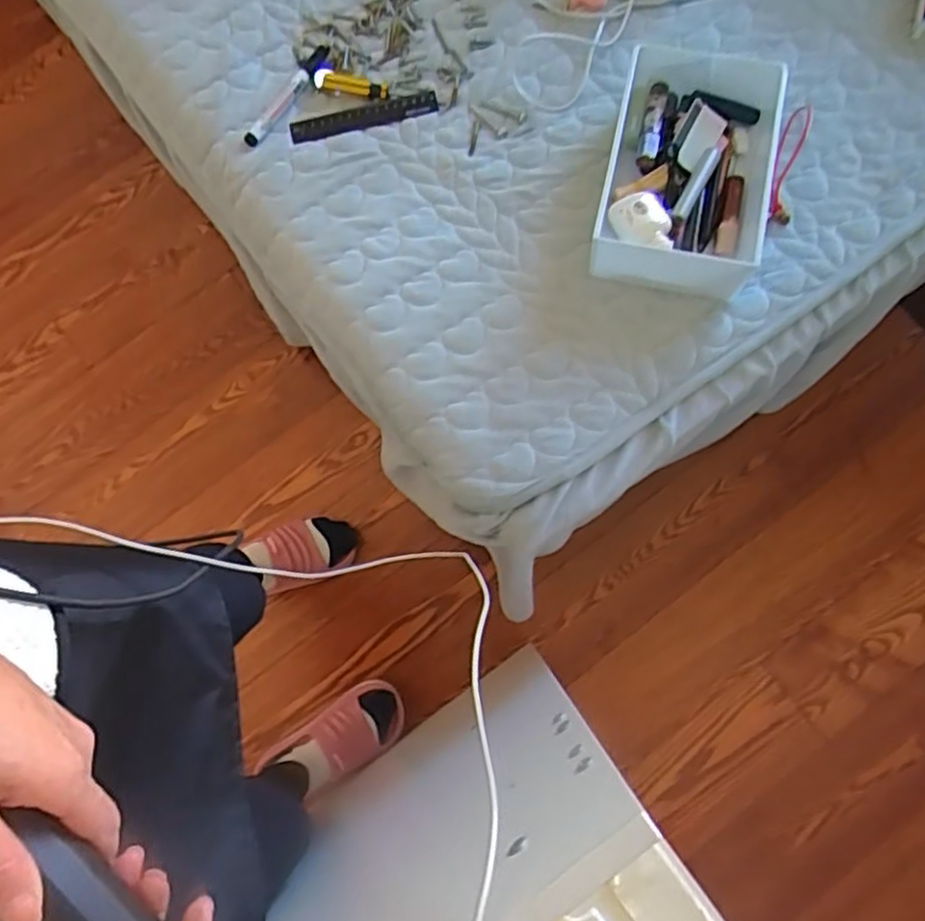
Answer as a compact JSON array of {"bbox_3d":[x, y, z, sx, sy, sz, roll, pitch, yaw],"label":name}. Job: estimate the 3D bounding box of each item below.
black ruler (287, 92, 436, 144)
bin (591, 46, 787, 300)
[{"bbox_3d":[-0.103,-0.362,0.721,0.156,0.006,0.027,-15,79,-1],"label":"black ruler"},{"bbox_3d":[0.217,-0.280,0.653,0.153,0.055,0.234,14,80,4],"label":"bin"}]

